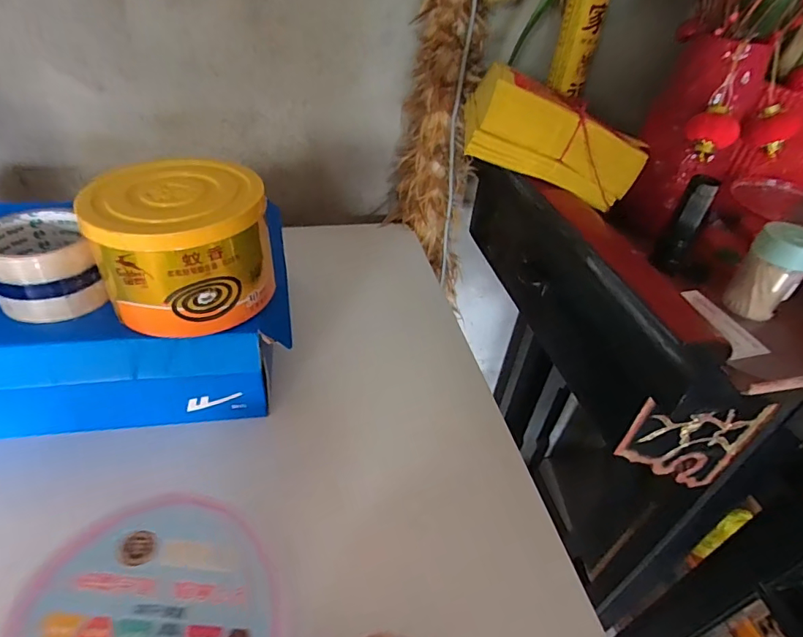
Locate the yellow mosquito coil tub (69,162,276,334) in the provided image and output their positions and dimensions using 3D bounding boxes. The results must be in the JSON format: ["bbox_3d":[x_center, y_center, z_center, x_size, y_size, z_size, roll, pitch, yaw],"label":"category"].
[{"bbox_3d":[-0.181,-0.060,0.407,0.137,0.102,0.120,-7,43,-15],"label":"yellow mosquito coil tub"}]

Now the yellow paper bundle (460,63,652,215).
[{"bbox_3d":[0.160,-0.193,0.519,0.188,0.079,0.074,26,42,-4],"label":"yellow paper bundle"}]

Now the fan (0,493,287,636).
[{"bbox_3d":[-0.157,0.192,0.311,0.148,0.008,0.153,12,44,-11],"label":"fan"}]

